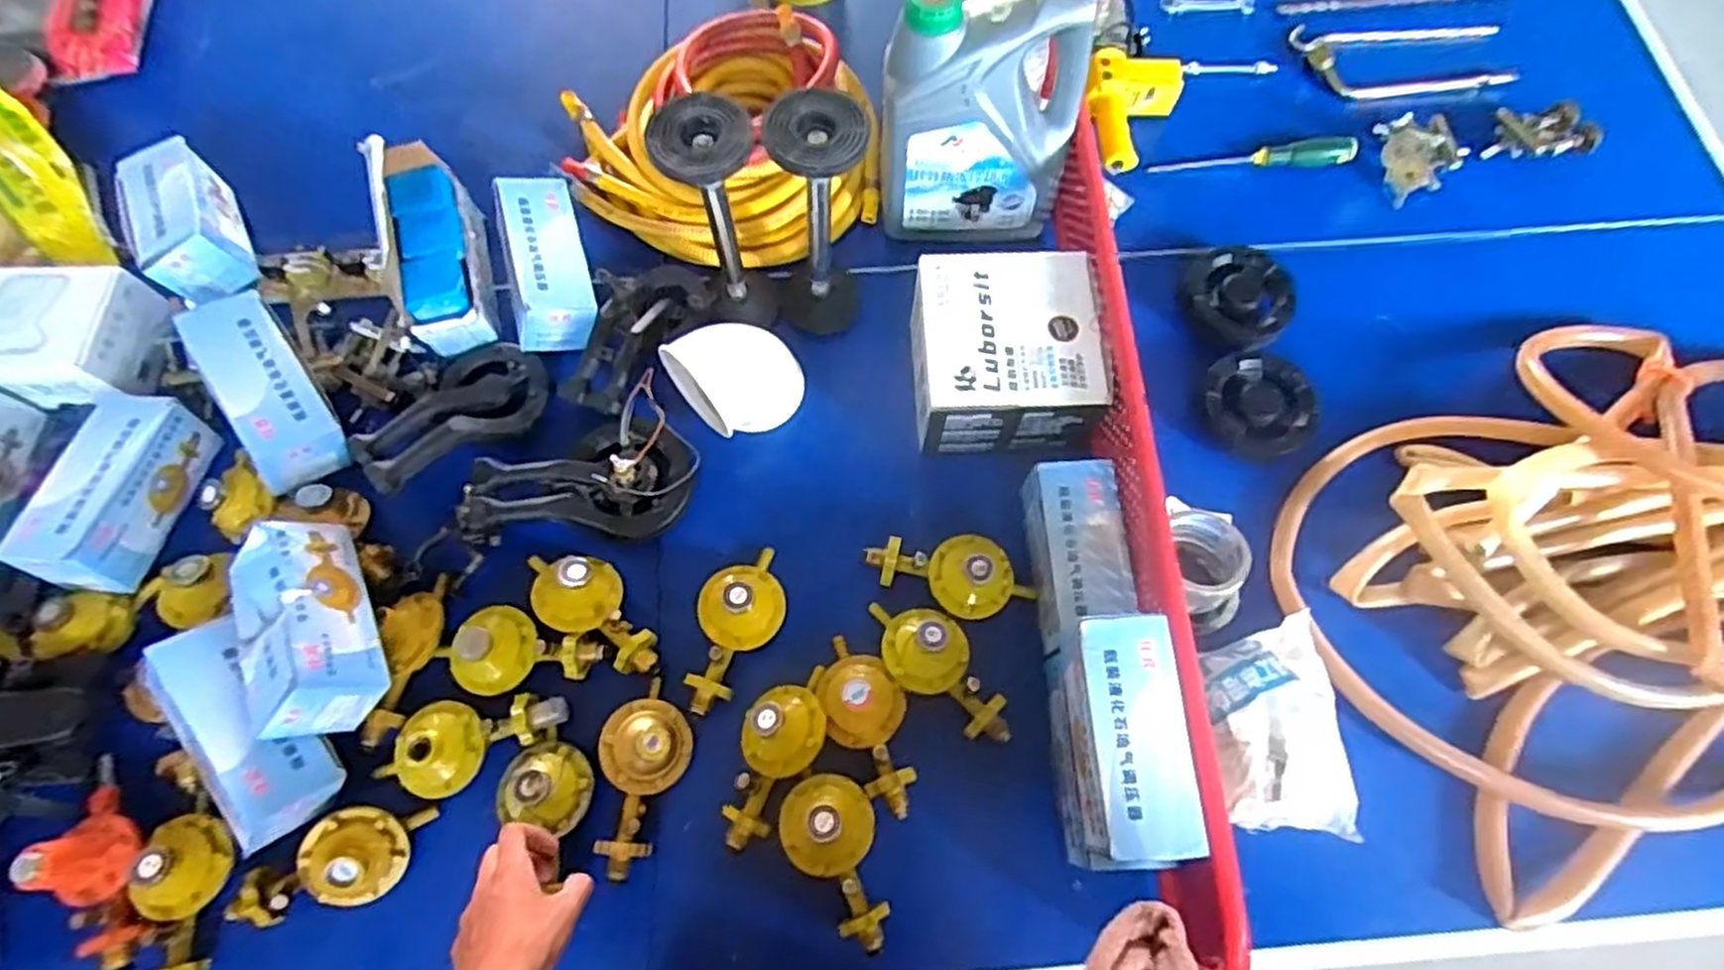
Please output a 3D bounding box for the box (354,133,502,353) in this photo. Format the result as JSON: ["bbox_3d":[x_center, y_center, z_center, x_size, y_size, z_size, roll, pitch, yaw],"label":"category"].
[{"bbox_3d":[-0.471,-0.259,0.875,0.084,0.143,0.218,-14,71,-7],"label":"box"}]

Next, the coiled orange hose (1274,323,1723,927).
[{"bbox_3d":[0.796,0.059,0.767,0.720,0.112,0.480,-18,67,-7],"label":"coiled orange hose"}]

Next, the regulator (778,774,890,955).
[{"bbox_3d":[-0.027,0.330,0.686,0.084,0.053,0.147,-9,68,-3],"label":"regulator"}]

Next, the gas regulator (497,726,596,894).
[{"bbox_3d":[-0.286,0.266,0.704,0.078,0.045,0.076,13,67,6],"label":"gas regulator"}]

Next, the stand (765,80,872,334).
[{"bbox_3d":[-0.043,-0.260,0.804,0.099,0.266,0.087,-12,68,-4],"label":"stand"}]

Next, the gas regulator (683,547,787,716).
[{"bbox_3d":[-0.122,0.137,0.761,0.081,0.058,0.171,10,68,5],"label":"gas regulator"}]

